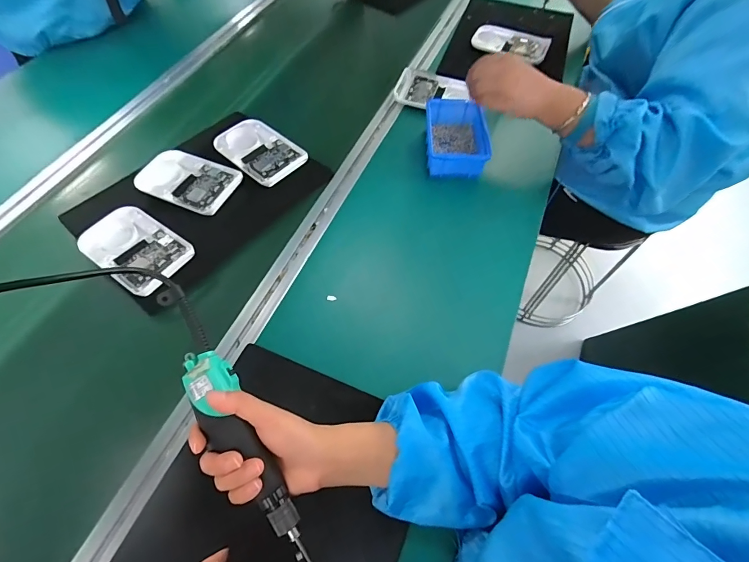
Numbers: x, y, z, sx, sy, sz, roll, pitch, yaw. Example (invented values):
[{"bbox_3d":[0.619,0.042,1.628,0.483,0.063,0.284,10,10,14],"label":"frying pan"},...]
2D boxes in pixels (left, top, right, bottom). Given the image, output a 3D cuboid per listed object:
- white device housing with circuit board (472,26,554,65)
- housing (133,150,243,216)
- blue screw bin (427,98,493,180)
[{"bbox_3d":[0.283,-0.496,0.790,0.158,0.026,0.090,34,64,17],"label":"white device housing with circuit board"},{"bbox_3d":[-0.296,-0.162,0.598,0.151,0.012,0.092,22,63,11],"label":"housing"},{"bbox_3d":[0.136,-0.239,0.642,0.099,0.053,0.145,2,61,0],"label":"blue screw bin"}]

